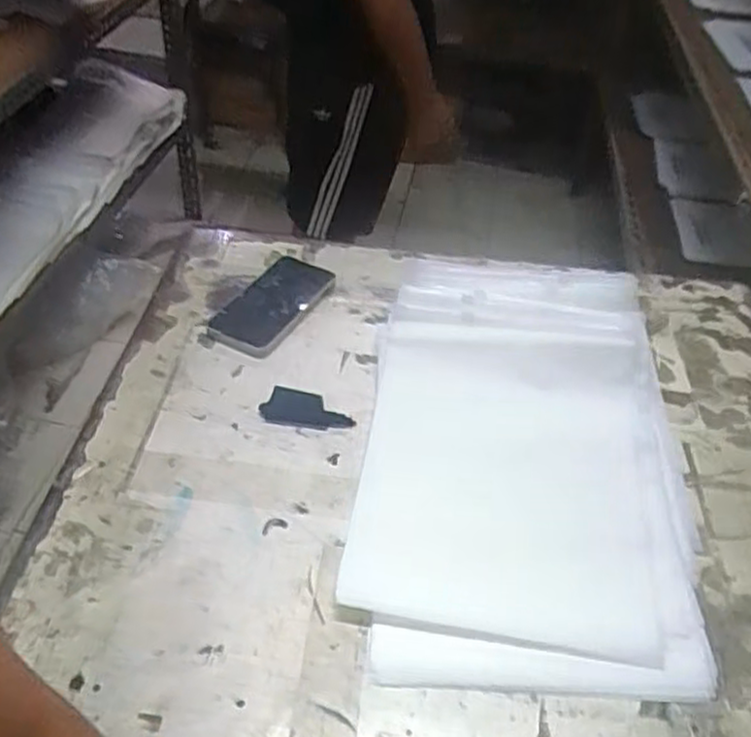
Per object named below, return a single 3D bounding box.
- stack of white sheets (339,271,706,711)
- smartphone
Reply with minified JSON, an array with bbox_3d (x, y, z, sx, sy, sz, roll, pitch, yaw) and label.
[{"bbox_3d":[0.139,0.056,0.706,0.294,0.030,0.494,6,47,4],"label":"stack of white sheets"},{"bbox_3d":[-0.116,-0.073,0.846,0.088,0.010,0.160,23,47,17],"label":"smartphone"}]

